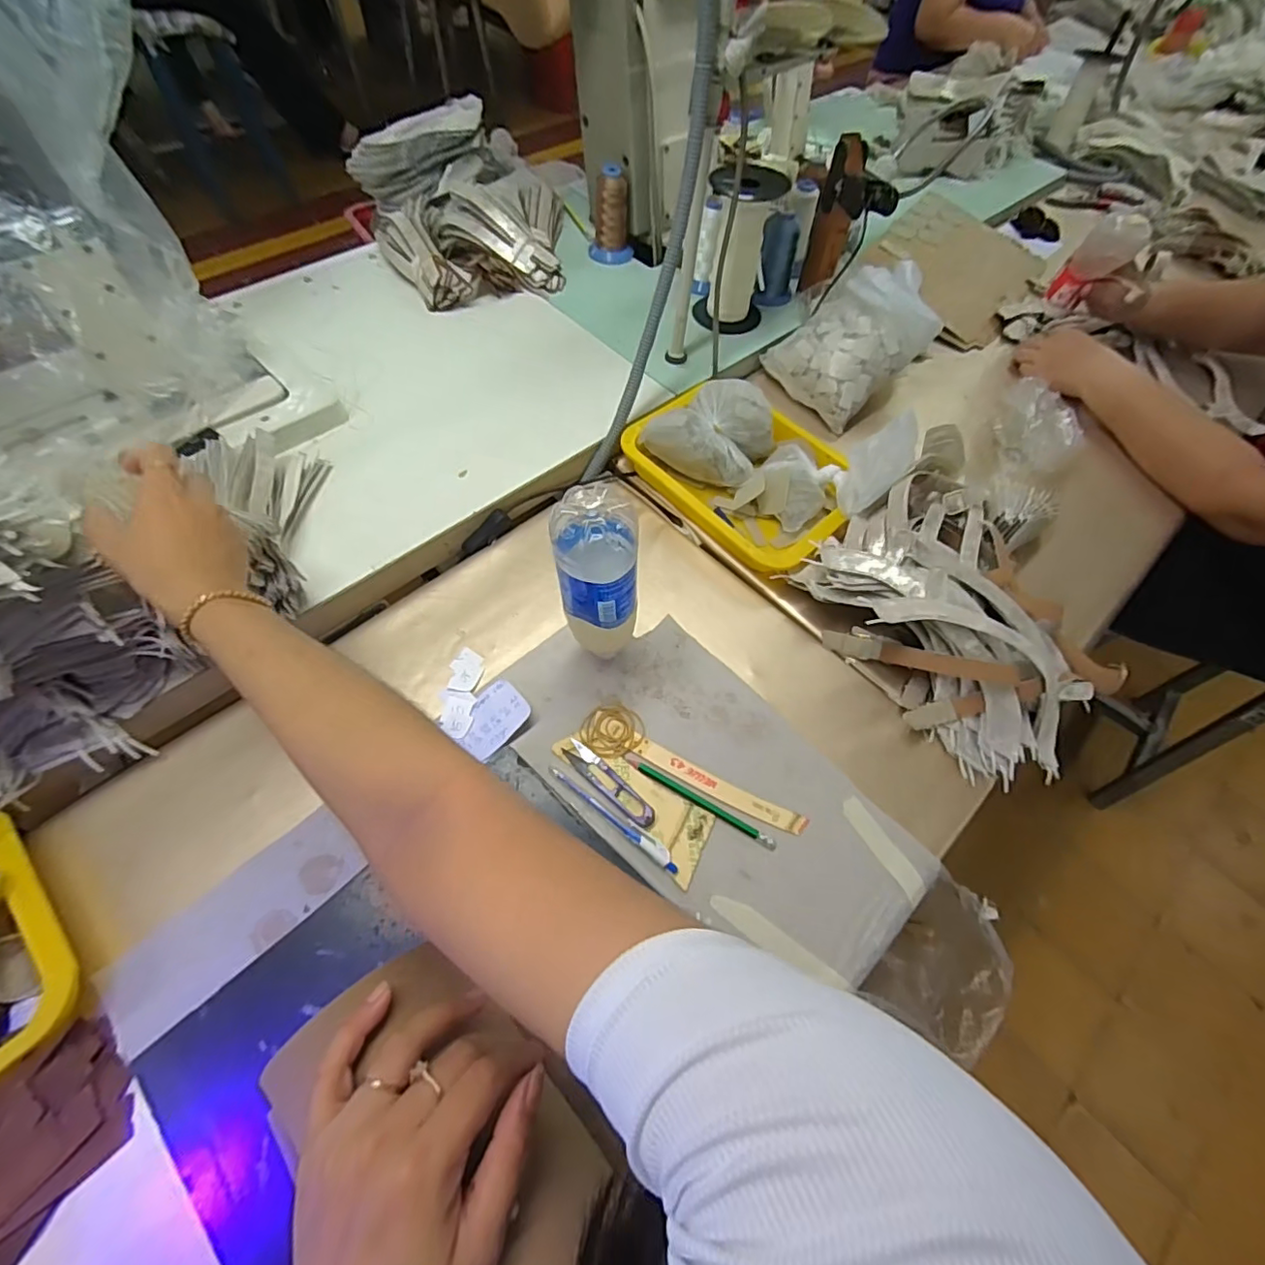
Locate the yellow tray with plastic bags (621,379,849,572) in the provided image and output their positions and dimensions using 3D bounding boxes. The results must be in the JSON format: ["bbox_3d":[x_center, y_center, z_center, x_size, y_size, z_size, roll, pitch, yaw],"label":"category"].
[{"bbox_3d":[0.133,-0.195,0.656,0.186,0.068,0.254,-37,70,-20],"label":"yellow tray with plastic bags"}]

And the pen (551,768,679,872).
[{"bbox_3d":[-0.016,0.157,0.490,0.134,0.008,0.014,35,66,14],"label":"pen"}]

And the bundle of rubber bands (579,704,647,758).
[{"bbox_3d":[-0.018,0.090,0.532,0.057,0.004,0.050,4,62,-1],"label":"bundle of rubber bands"}]

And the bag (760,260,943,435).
[{"bbox_3d":[0.277,-0.383,0.743,0.160,0.119,0.155,-37,70,-20],"label":"bag"}]

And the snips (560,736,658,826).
[{"bbox_3d":[-0.021,0.132,0.504,0.100,0.012,0.021,40,67,16],"label":"snips"}]

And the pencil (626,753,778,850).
[{"bbox_3d":[0.058,0.147,0.503,0.145,0.007,0.009,29,64,12],"label":"pencil"}]

